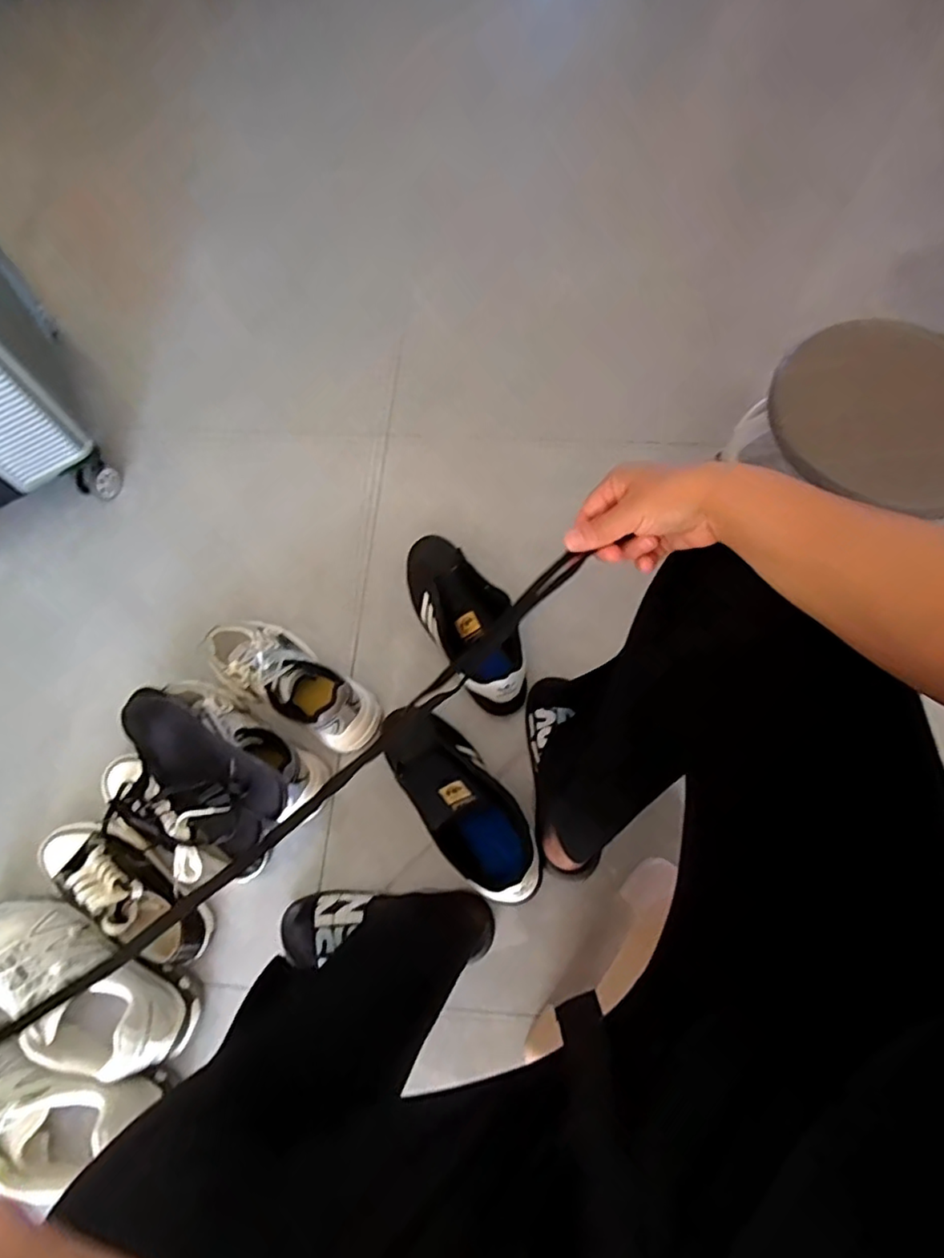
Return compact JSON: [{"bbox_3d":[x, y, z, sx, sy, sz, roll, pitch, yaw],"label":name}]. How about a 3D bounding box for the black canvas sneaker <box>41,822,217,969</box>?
[{"bbox_3d":[-0.439,0.330,0.766,0.252,0.090,0.095,29,73,13],"label":"black canvas sneaker"}]

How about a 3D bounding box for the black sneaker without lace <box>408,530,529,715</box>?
[{"bbox_3d":[-0.012,-0.017,0.807,0.097,0.105,0.267,-32,71,-9],"label":"black sneaker without lace"}]

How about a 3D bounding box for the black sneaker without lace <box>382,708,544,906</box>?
[{"bbox_3d":[-0.015,0.198,0.714,0.098,0.123,0.255,-38,72,-11],"label":"black sneaker without lace"}]

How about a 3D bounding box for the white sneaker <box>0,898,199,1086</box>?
[{"bbox_3d":[-0.472,0.411,0.712,0.298,0.134,0.108,20,71,10],"label":"white sneaker"}]

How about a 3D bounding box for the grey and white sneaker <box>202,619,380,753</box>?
[{"bbox_3d":[-0.256,0.064,0.823,0.267,0.097,0.111,33,74,14],"label":"grey and white sneaker"}]

